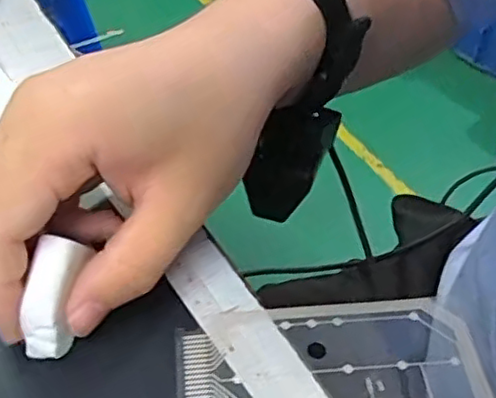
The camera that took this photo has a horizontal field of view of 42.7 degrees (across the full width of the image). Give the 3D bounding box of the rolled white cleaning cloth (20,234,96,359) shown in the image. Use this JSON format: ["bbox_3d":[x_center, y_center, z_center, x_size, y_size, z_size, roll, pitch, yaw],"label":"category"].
[{"bbox_3d":[-0.065,0.034,0.213,0.014,0.041,0.012,10,4,9],"label":"rolled white cleaning cloth"}]

